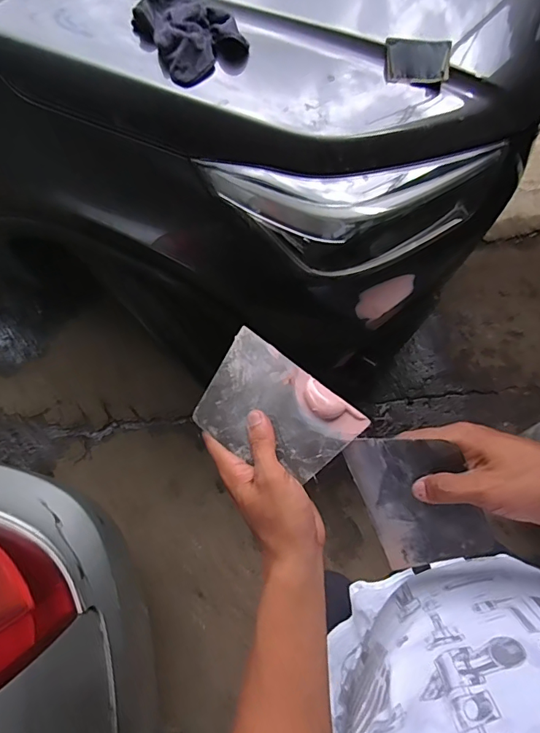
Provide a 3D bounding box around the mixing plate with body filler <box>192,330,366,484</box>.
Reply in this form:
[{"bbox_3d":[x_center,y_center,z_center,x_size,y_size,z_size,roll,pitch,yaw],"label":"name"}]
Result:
[{"bbox_3d":[0.004,0.042,0.407,0.139,0.011,0.095,36,83,11],"label":"mixing plate with body filler"}]

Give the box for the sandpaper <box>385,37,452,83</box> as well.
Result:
[{"bbox_3d":[0.250,-0.519,0.761,0.105,0.018,0.069,2,102,5],"label":"sandpaper"}]

